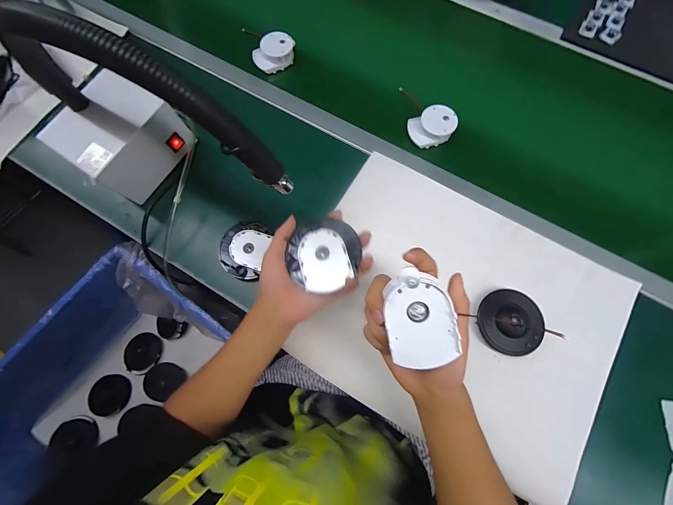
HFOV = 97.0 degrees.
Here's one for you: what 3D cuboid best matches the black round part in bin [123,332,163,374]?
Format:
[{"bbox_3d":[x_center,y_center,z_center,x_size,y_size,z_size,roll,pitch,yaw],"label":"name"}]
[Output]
[{"bbox_3d":[-0.524,0.277,0.815,0.091,0.031,0.106,15,73,5],"label":"black round part in bin"}]

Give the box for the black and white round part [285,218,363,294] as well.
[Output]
[{"bbox_3d":[-0.016,0.001,0.372,0.085,0.020,0.092,0,72,0],"label":"black and white round part"}]

